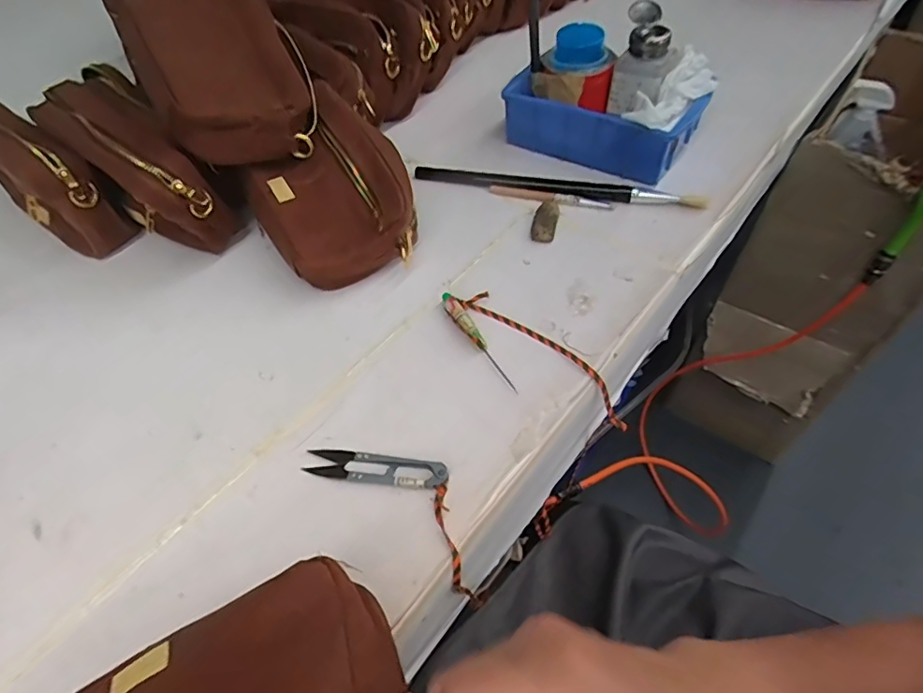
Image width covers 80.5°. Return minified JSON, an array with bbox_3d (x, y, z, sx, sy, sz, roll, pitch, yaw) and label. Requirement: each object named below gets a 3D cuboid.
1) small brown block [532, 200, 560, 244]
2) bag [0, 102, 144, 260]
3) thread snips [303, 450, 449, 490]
[{"bbox_3d":[0.083,-0.125,0.533,0.023,0.008,0.059,8,53,12],"label":"small brown block"},{"bbox_3d":[-0.413,-0.165,0.531,0.189,0.121,0.056,27,59,24],"label":"bag"},{"bbox_3d":[-0.060,0.085,0.380,0.101,0.008,0.021,6,53,10],"label":"thread snips"}]

